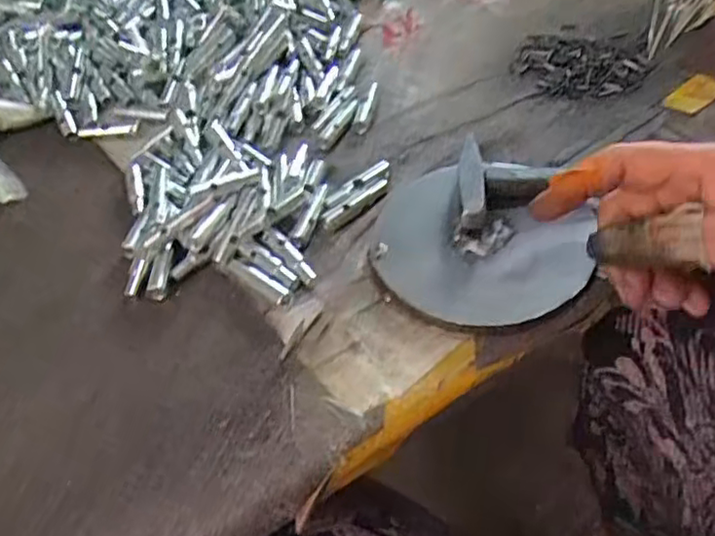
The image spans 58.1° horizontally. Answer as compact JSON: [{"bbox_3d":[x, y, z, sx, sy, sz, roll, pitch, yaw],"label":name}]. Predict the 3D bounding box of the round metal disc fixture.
[{"bbox_3d":[0.072,-0.024,0.374,0.120,0.028,0.128,-2,47,2],"label":"round metal disc fixture"}]

